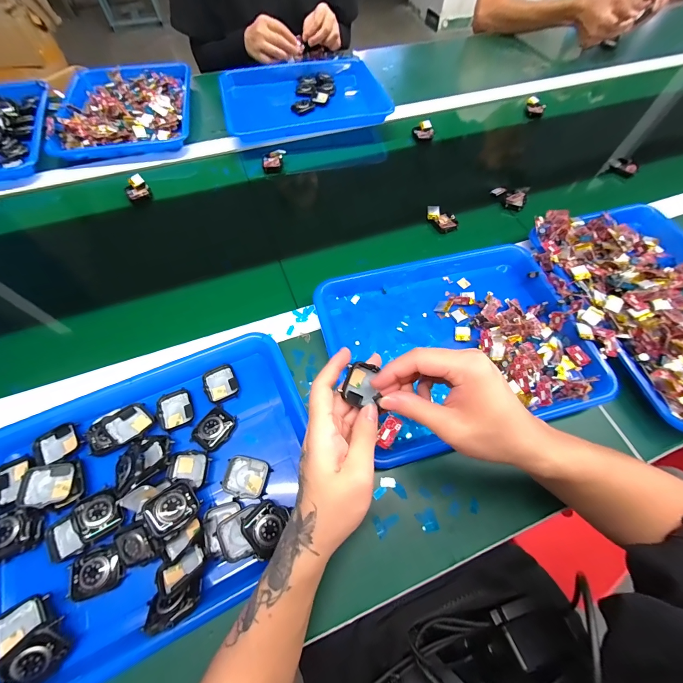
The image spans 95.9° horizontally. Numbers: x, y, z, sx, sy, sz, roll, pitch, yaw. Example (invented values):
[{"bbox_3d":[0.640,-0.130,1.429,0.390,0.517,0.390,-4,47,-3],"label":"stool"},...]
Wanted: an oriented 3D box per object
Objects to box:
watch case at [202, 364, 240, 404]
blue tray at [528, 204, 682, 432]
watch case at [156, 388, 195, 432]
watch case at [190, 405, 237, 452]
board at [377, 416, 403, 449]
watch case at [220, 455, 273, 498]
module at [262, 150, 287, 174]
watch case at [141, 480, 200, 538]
[{"bbox_3d":[-0.148,0.050,0.377,0.037,0.008,0.044,-25,68,-13],"label":"watch case"},{"bbox_3d":[0.444,-0.072,0.431,0.272,0.054,0.349,-17,66,-10],"label":"blue tray"},{"bbox_3d":[-0.195,0.079,0.362,0.037,0.011,0.041,-25,68,-13],"label":"watch case"},{"bbox_3d":[-0.143,0.098,0.348,0.036,0.012,0.044,29,67,12],"label":"watch case"},{"bbox_3d":[0.041,0.079,0.269,0.016,0.004,0.029,24,94,8],"label":"board"},{"bbox_3d":[-0.100,0.143,0.328,0.045,0.013,0.039,12,64,4],"label":"watch case"},{"bbox_3d":[-0.128,-0.344,0.589,0.046,0.028,0.031,-10,58,-2],"label":"module"},{"bbox_3d":[-0.162,0.158,0.294,0.041,0.016,0.038,-29,80,-43],"label":"watch case"}]

